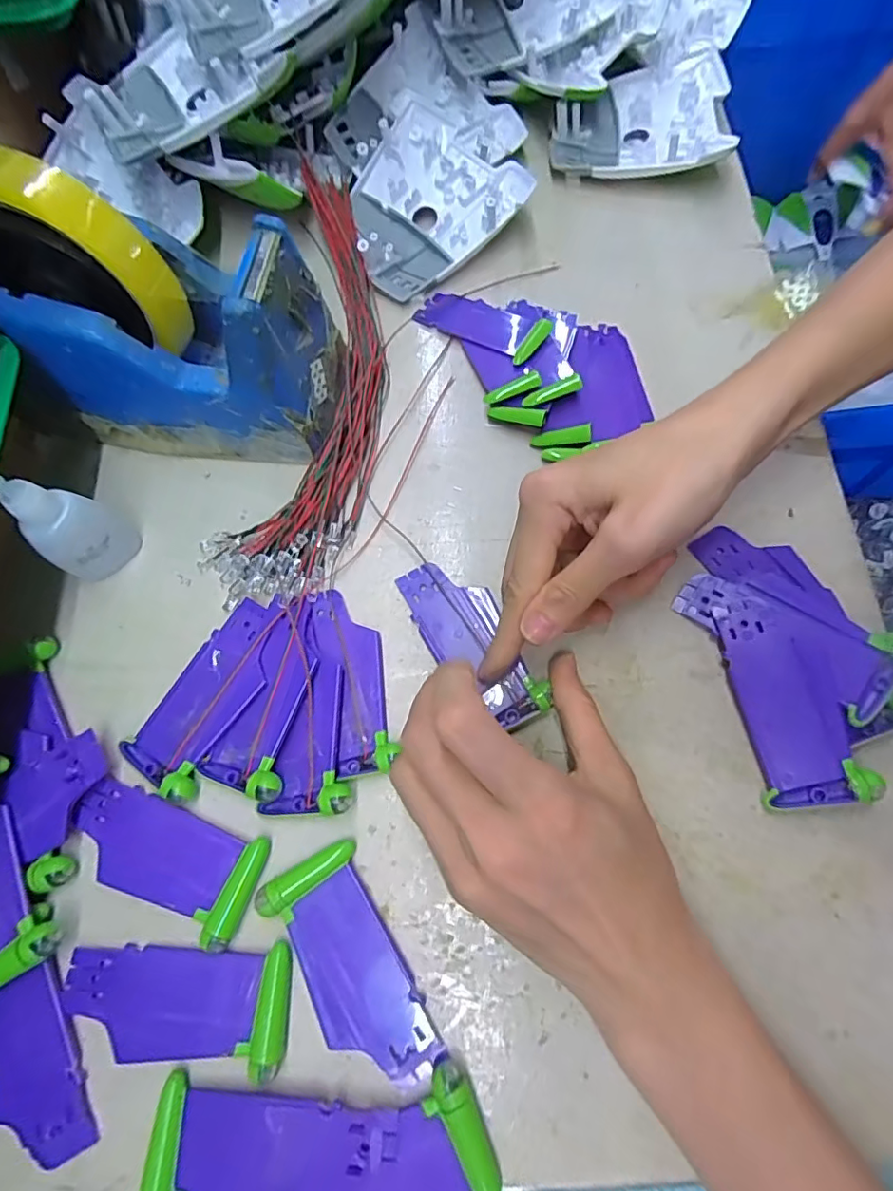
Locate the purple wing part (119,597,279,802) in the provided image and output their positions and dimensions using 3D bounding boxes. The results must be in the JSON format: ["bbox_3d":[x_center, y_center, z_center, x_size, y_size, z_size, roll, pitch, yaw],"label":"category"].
[{"bbox_3d":[-0.107,0.047,0.255,0.040,0.009,0.089,34,76,12],"label":"purple wing part"}]

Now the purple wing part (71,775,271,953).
[{"bbox_3d":[-0.123,0.112,0.236,0.086,0.008,0.040,18,74,8],"label":"purple wing part"}]

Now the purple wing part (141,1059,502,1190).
[{"bbox_3d":[-0.047,0.208,0.197,0.124,0.011,0.057,-3,72,1],"label":"purple wing part"}]

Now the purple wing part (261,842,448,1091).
[{"bbox_3d":[-0.038,0.148,0.218,0.038,0.008,0.088,-32,74,-8],"label":"purple wing part"}]

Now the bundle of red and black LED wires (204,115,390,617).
[{"bbox_3d":[-0.077,-0.136,0.306,0.080,0.025,0.280,2,72,3],"label":"bundle of red and black LED wires"}]

